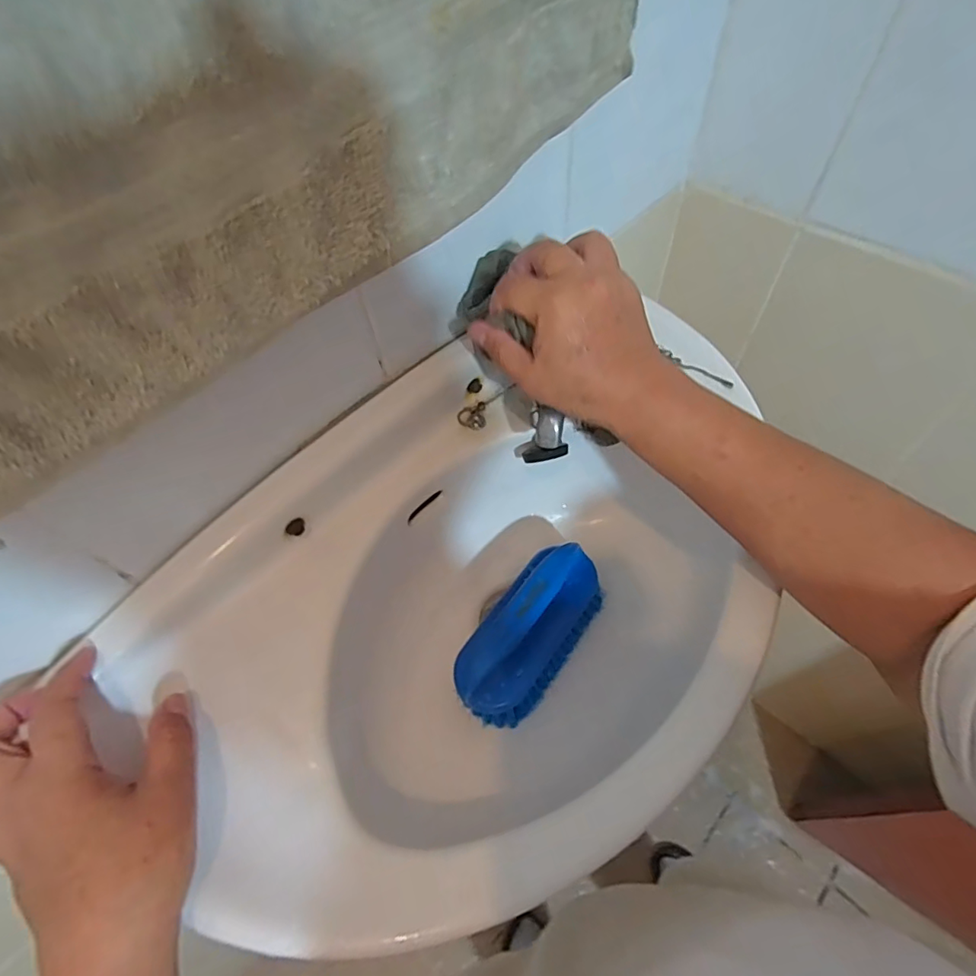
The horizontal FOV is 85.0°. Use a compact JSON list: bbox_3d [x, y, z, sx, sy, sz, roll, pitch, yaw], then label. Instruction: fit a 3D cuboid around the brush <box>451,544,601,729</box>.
[{"bbox_3d":[0.032,0.104,0.396,0.059,0.061,0.139,32,64,22],"label":"brush"}]

